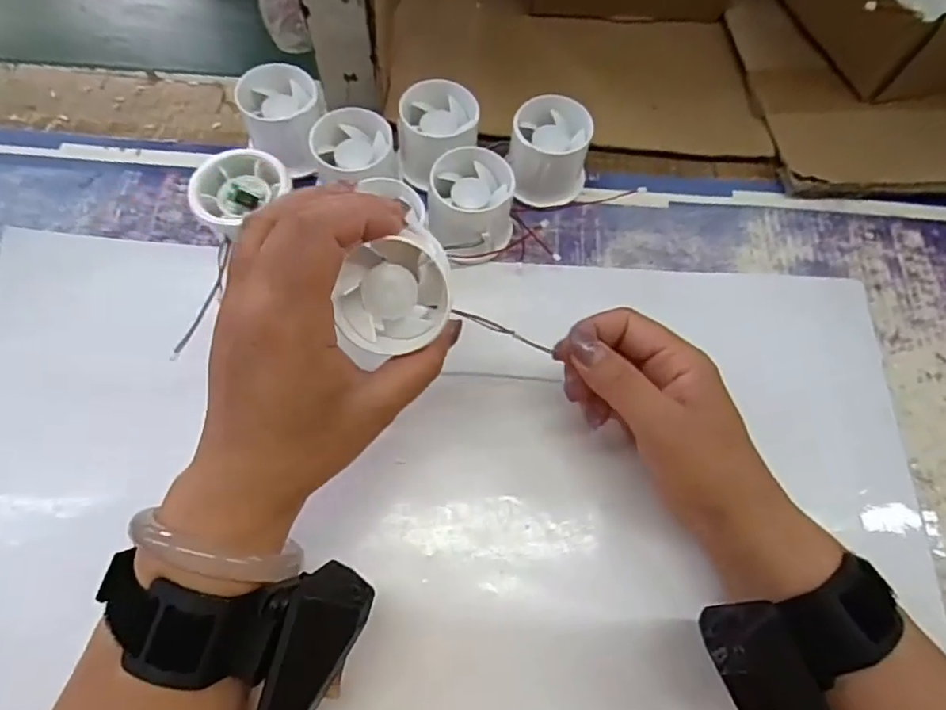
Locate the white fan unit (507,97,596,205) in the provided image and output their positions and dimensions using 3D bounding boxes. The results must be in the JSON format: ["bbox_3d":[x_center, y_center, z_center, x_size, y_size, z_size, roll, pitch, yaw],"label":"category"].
[{"bbox_3d":[0.052,-0.135,0.380,0.052,0.050,0.051,1,69,-2],"label":"white fan unit"}]

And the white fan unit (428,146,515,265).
[{"bbox_3d":[-0.001,-0.093,0.362,0.053,0.047,0.060,-2,69,-4],"label":"white fan unit"}]

